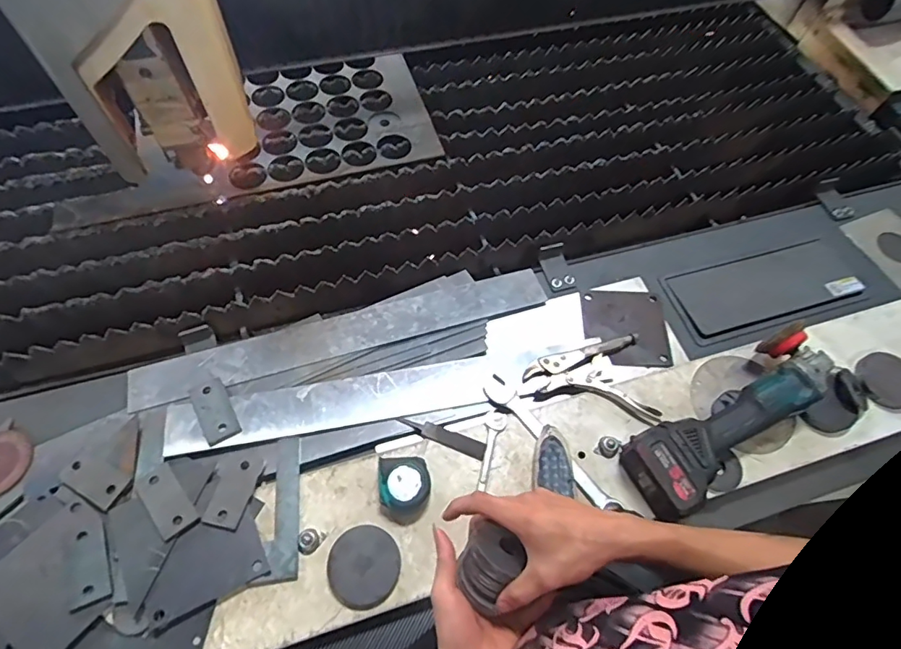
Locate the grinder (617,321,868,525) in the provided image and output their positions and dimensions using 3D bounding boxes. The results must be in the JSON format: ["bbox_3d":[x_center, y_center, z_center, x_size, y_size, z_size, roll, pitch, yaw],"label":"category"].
[{"bbox_3d":[0.455,0.142,0.773,0.406,0.094,0.139,-27,65,-17],"label":"grinder"}]

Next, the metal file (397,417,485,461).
[{"bbox_3d":[-0.014,0.173,0.786,0.140,0.005,0.026,19,61,8],"label":"metal file"}]

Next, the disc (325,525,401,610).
[{"bbox_3d":[-0.118,0.329,0.688,0.094,0.021,0.097,1,60,-2],"label":"disc"}]

